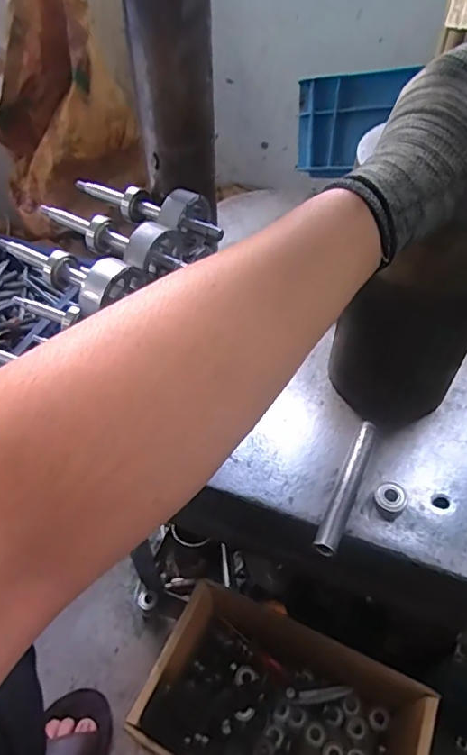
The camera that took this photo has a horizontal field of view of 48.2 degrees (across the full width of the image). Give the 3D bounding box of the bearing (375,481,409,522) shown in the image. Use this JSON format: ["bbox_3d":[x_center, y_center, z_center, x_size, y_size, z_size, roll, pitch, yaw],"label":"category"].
[{"bbox_3d":[0.145,0.113,0.482,0.028,0.013,0.032,24,54,19],"label":"bearing"}]

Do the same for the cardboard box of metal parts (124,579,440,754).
[{"bbox_3d":[0.064,0.433,0.669,0.309,0.200,0.206,20,53,16],"label":"cardboard box of metal parts"}]

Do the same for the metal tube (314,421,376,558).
[{"bbox_3d":[0.107,0.098,0.485,0.020,0.013,0.142,20,53,16],"label":"metal tube"}]

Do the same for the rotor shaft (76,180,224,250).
[{"bbox_3d":[-0.082,-0.163,0.475,0.147,0.040,0.048,34,58,25],"label":"rotor shaft"}]

